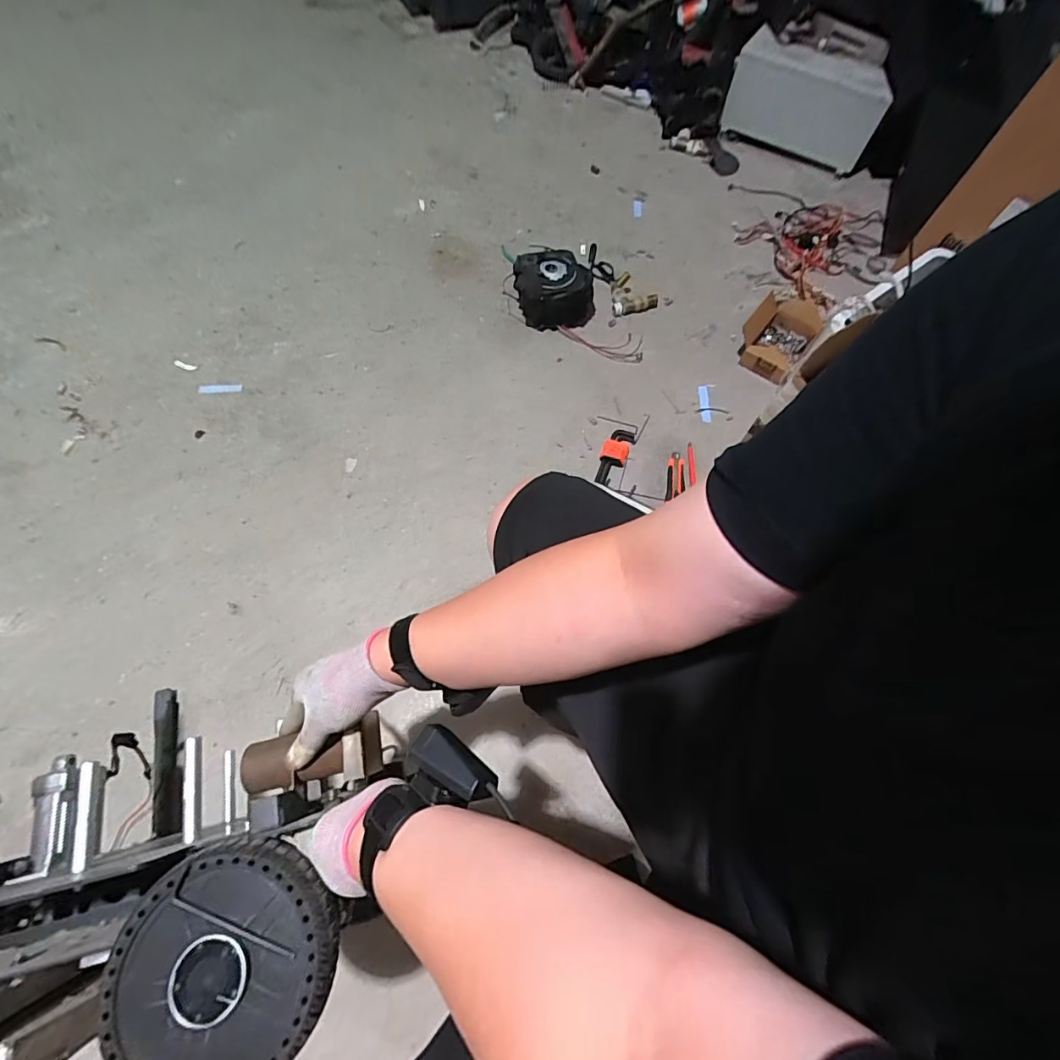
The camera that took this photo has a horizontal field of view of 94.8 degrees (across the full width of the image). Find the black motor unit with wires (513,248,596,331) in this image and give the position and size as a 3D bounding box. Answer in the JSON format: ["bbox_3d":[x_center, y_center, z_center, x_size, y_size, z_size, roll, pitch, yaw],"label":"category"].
[{"bbox_3d":[0.060,-0.575,1.180,0.192,0.119,0.124,-9,68,-7],"label":"black motor unit with wires"}]

